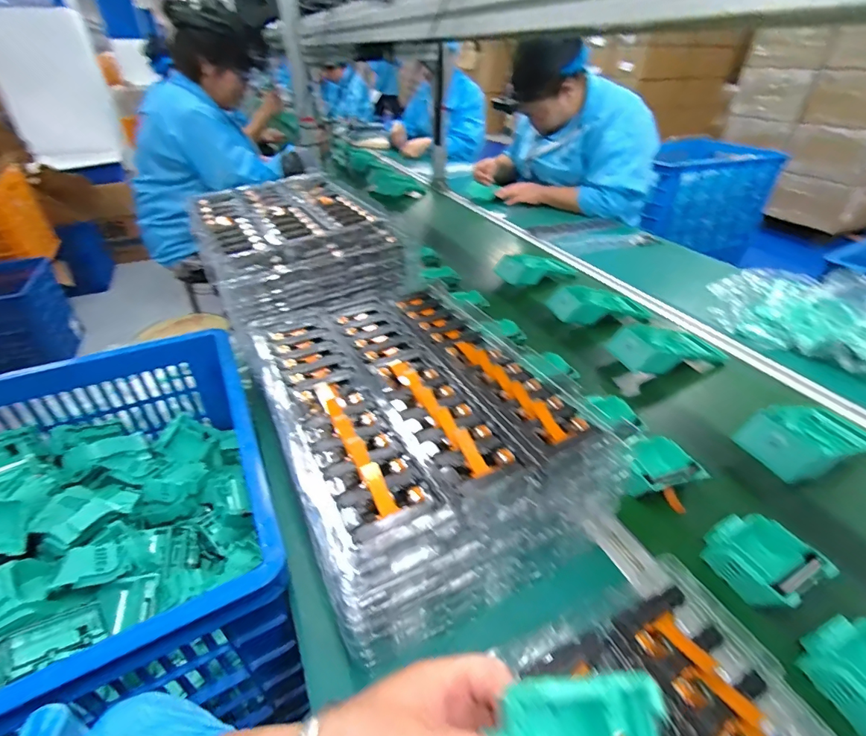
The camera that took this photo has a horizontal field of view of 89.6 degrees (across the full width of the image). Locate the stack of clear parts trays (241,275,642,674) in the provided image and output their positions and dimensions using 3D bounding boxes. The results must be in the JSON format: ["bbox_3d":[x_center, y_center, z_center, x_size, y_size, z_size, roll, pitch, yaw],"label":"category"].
[{"bbox_3d":[-0.031,0.051,0.497,0.263,0.122,0.394,-18,39,-22],"label":"stack of clear parts trays"}]

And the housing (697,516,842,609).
[{"bbox_3d":[0.315,0.182,0.419,0.078,0.036,0.082,-20,40,-24],"label":"housing"}]

